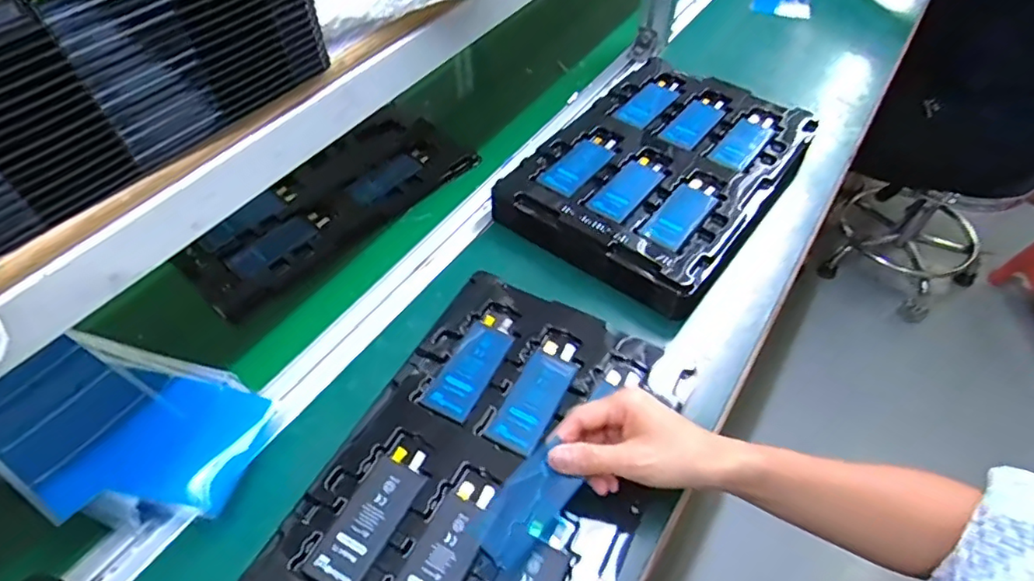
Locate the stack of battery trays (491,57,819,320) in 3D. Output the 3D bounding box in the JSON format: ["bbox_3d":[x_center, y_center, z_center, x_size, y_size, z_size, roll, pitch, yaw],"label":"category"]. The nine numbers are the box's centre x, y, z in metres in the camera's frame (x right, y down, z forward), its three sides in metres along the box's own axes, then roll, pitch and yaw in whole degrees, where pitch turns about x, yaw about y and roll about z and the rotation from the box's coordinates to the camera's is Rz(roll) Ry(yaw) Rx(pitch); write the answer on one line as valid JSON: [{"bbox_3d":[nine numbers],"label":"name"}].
[{"bbox_3d":[0.167,-0.139,0.668,0.236,0.049,0.334,33,59,21],"label":"stack of battery trays"}]

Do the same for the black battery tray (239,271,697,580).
[{"bbox_3d":[-0.011,0.138,0.459,0.239,0.016,0.328,25,56,16],"label":"black battery tray"}]

